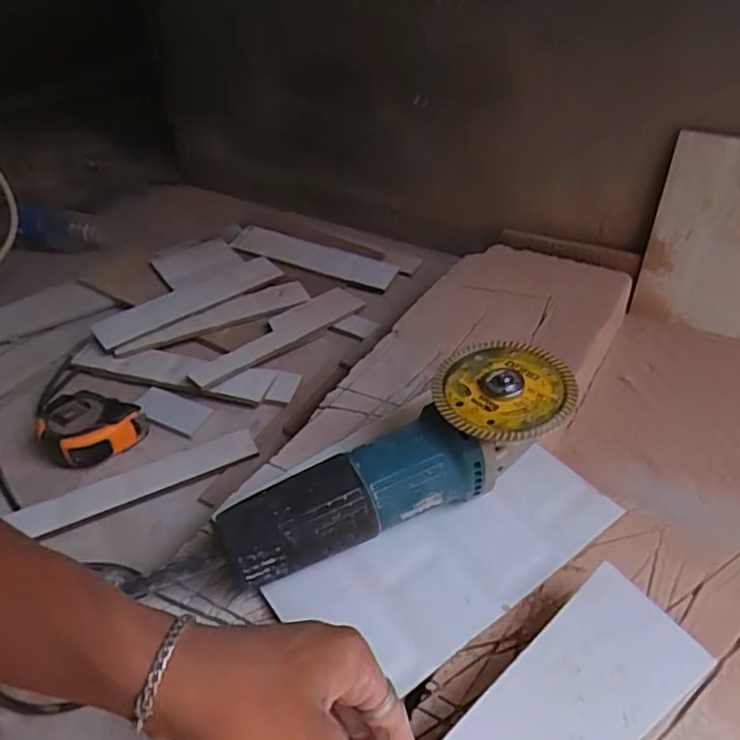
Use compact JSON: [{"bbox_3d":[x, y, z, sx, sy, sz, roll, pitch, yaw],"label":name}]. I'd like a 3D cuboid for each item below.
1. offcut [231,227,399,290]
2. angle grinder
[{"bbox_3d":[-0.079,-0.158,0.874,0.234,0.009,0.060,18,48,14],"label":"offcut"},{"bbox_3d":[0.019,0.065,0.453,0.263,0.078,0.088,-18,44,-16],"label":"angle grinder"}]

